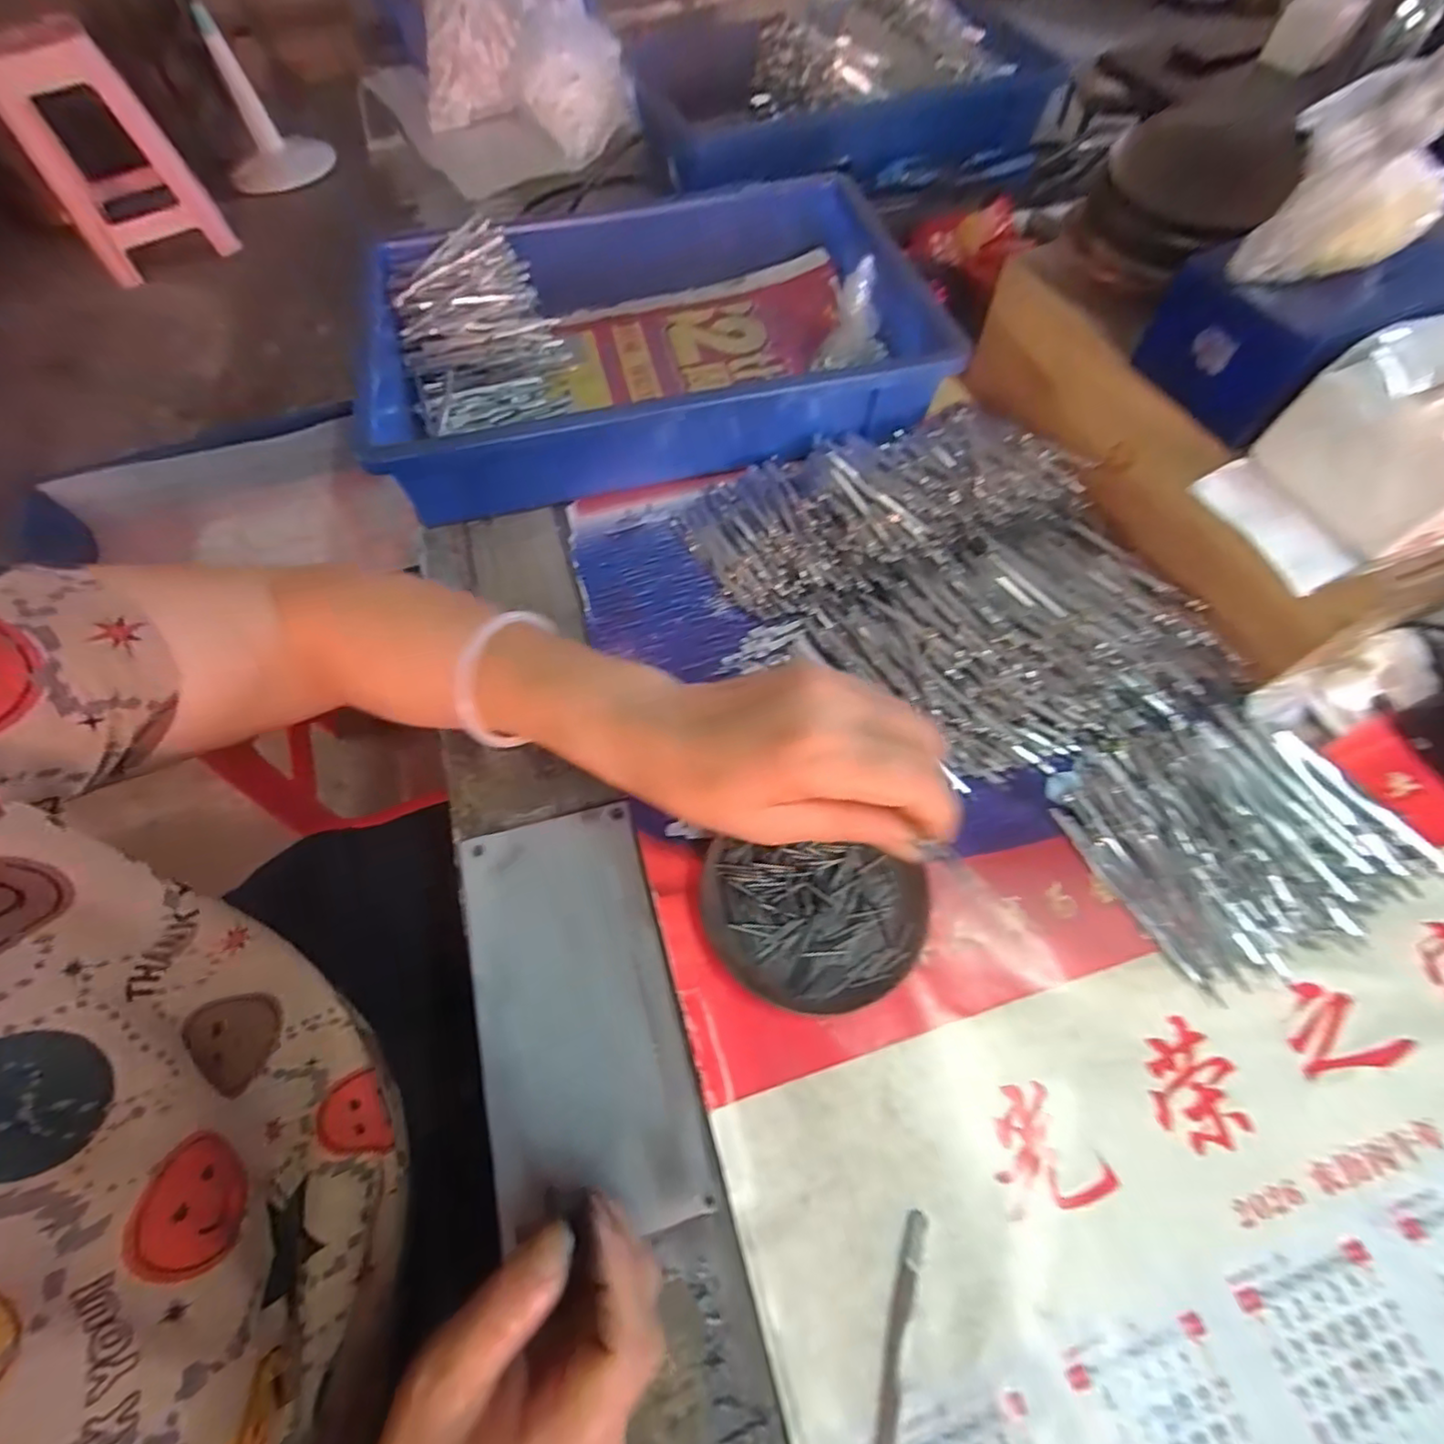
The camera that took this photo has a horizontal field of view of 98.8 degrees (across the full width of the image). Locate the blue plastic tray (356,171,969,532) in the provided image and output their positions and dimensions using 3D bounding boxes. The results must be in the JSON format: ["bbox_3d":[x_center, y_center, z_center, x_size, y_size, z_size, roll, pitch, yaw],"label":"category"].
[{"bbox_3d":[-0.052,-0.317,0.514,0.452,0.078,0.295,-16,63,-5],"label":"blue plastic tray"}]

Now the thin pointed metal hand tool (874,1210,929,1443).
[{"bbox_3d":[0.068,0.260,0.246,0.009,0.004,0.107,16,63,9],"label":"thin pointed metal hand tool"}]

